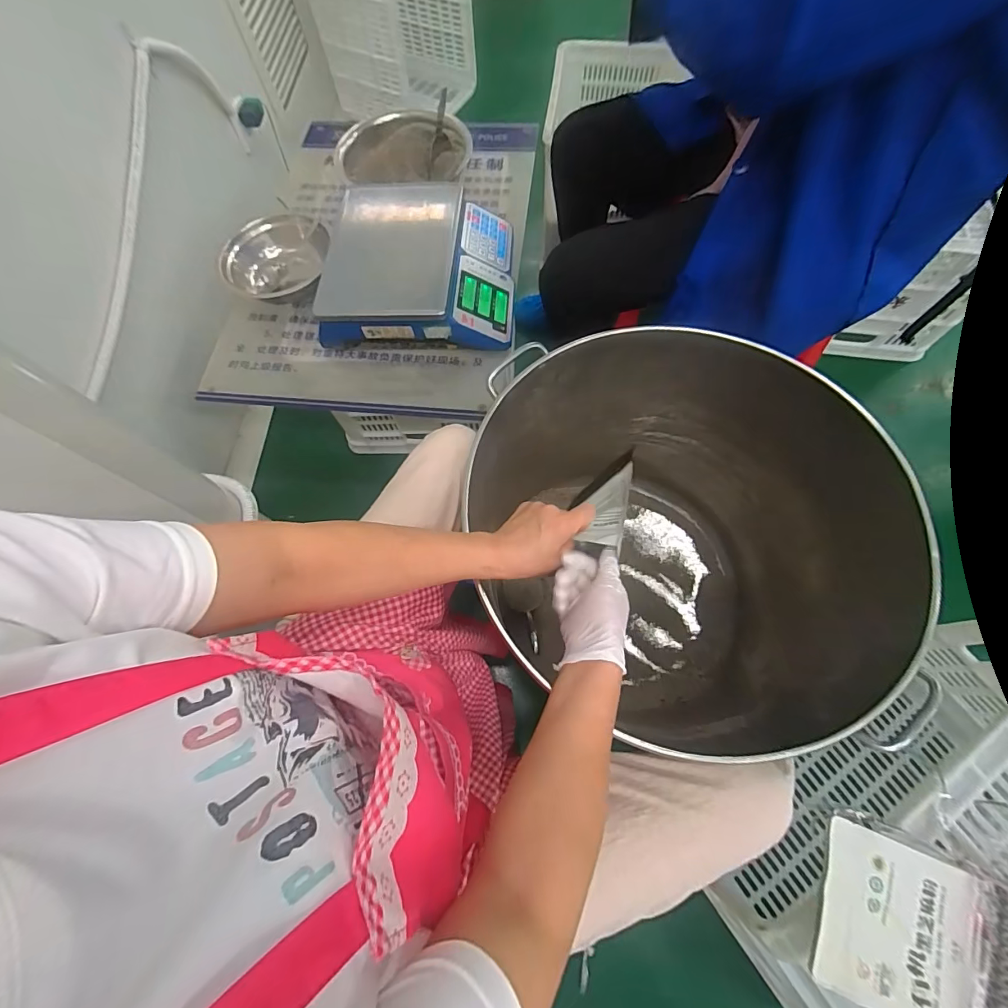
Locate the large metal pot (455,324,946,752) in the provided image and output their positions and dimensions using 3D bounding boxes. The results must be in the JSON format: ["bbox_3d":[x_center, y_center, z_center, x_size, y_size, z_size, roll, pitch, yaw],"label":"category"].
[{"bbox_3d":[0.240,0.074,0.759,0.517,0.509,0.495,-4,69,1],"label":"large metal pot"}]

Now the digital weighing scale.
[{"bbox_3d":[-0.154,-0.411,0.796,0.343,0.111,0.290,2,69,3],"label":"digital weighing scale"}]

